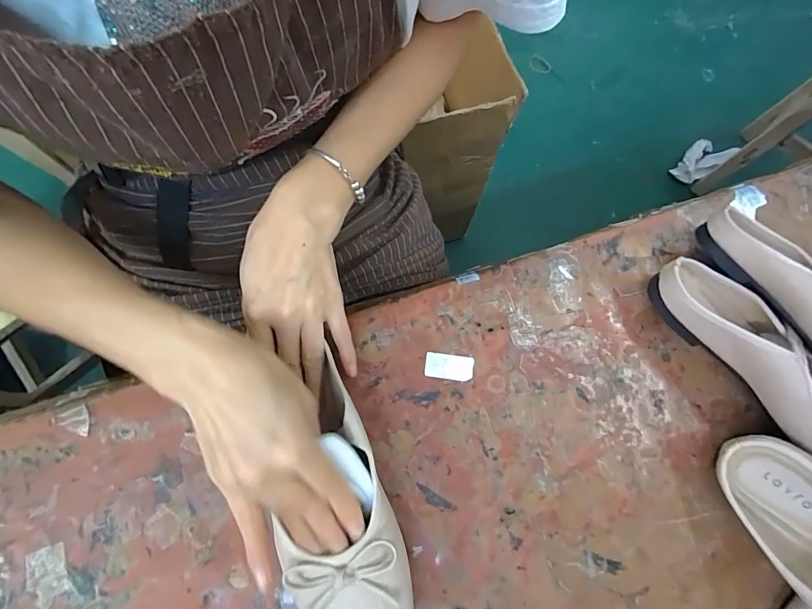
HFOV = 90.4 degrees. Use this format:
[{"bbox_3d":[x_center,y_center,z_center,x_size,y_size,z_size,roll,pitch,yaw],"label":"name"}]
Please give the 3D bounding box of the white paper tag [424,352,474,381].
[{"bbox_3d":[0.036,0.053,0.344,0.040,0.004,0.021,8,74,0],"label":"white paper tag"}]

